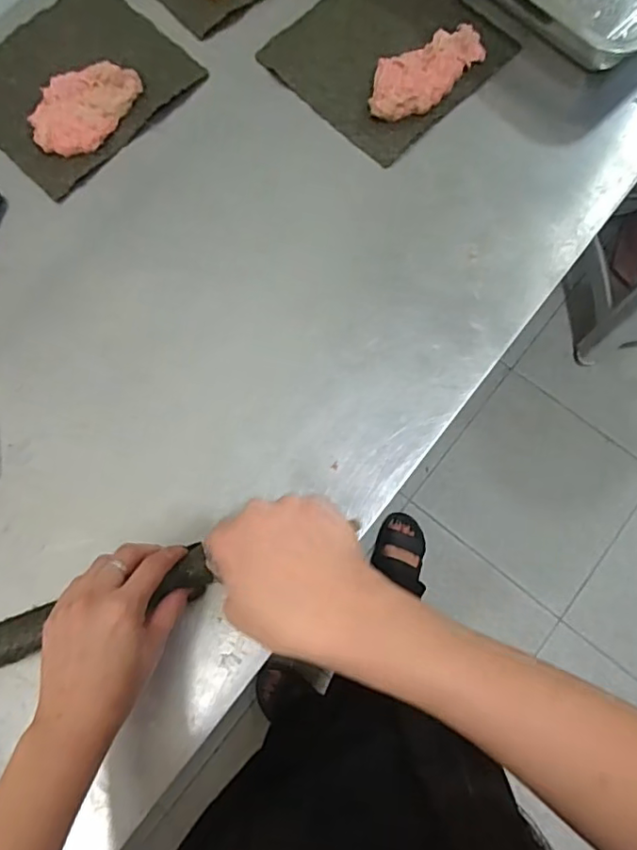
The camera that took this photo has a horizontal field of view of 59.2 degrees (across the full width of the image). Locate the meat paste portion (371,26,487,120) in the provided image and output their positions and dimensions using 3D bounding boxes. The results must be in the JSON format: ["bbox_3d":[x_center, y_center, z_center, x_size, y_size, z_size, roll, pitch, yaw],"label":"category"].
[{"bbox_3d":[0.099,-0.332,0.519,0.059,0.028,0.121,43,81,9],"label":"meat paste portion"}]

